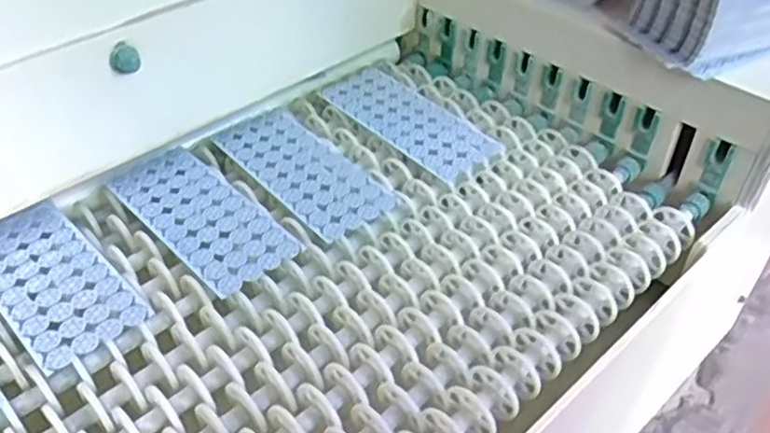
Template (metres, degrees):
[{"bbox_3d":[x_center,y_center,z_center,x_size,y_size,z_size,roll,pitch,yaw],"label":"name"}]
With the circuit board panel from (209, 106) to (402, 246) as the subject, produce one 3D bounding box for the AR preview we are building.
[{"bbox_3d":[-0.076,-0.048,0.629,0.086,0.005,0.189,-30,50,-30],"label":"circuit board panel"}]

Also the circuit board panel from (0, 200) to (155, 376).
[{"bbox_3d":[-0.253,0.045,0.524,0.080,0.009,0.172,-32,51,-32],"label":"circuit board panel"}]

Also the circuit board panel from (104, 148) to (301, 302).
[{"bbox_3d":[-0.155,-0.004,0.578,0.079,0.006,0.183,-32,51,-31],"label":"circuit board panel"}]

